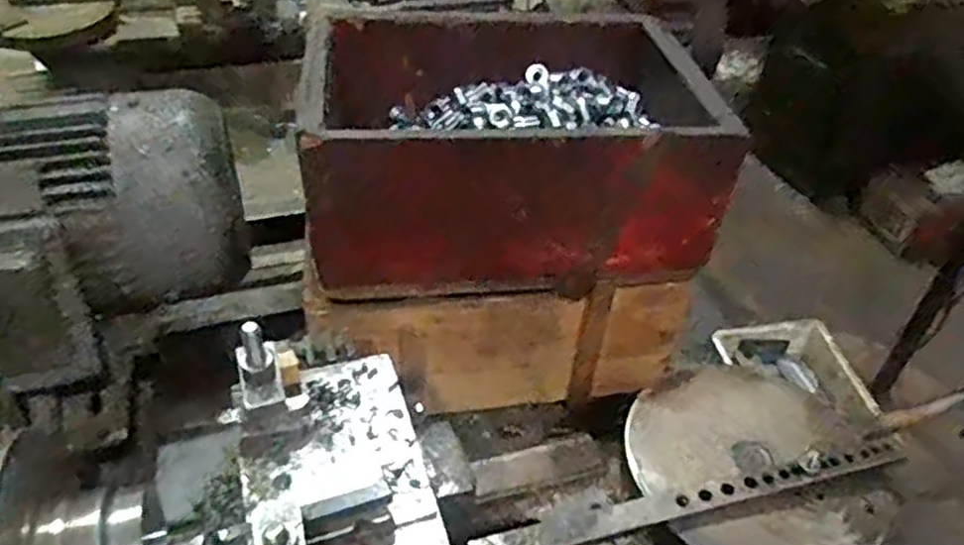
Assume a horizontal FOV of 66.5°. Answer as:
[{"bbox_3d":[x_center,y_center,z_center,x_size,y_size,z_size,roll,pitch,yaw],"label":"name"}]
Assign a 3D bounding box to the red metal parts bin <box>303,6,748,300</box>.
[{"bbox_3d":[0.024,-0.117,0.677,0.333,0.157,0.241,-2,40,-6],"label":"red metal parts bin"}]

